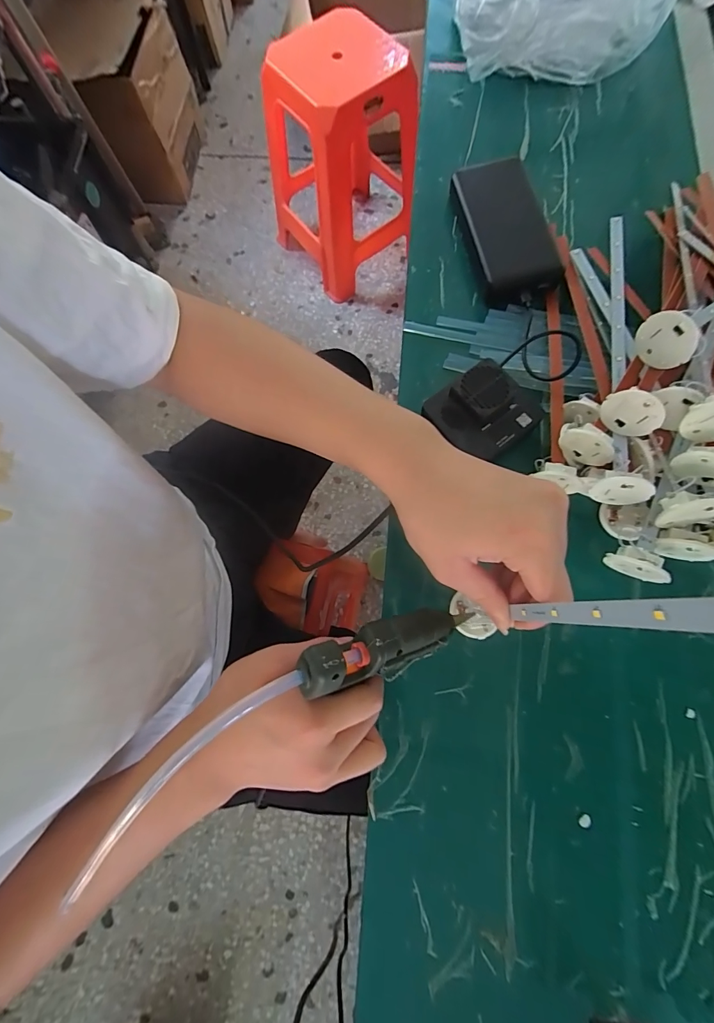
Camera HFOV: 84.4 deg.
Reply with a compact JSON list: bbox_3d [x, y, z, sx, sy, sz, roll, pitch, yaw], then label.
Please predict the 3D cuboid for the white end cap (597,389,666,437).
[{"bbox_3d":[0.196,-0.070,0.282,0.038,0.035,0.010,42,79,11],"label":"white end cap"}]

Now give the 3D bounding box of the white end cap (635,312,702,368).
[{"bbox_3d":[0.221,-0.123,0.281,0.010,0.039,0.038,-39,78,-9],"label":"white end cap"}]

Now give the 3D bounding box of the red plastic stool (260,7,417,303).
[{"bbox_3d":[-0.026,-1.007,1.167,0.386,0.516,0.390,-30,76,-7],"label":"red plastic stool"}]

